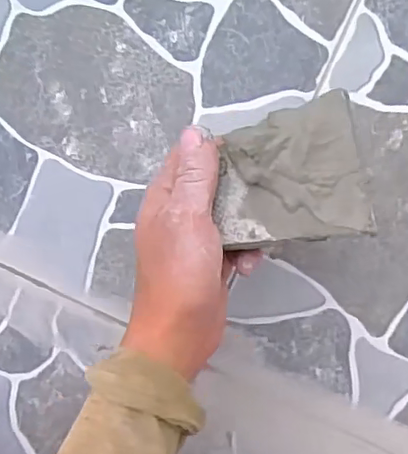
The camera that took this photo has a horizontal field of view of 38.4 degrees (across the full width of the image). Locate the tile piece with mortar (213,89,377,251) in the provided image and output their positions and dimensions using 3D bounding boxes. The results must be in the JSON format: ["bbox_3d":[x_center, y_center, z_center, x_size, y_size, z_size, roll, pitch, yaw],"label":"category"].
[{"bbox_3d":[0.046,-0.029,0.324,0.078,0.024,0.076,-9,87,7],"label":"tile piece with mortar"}]

